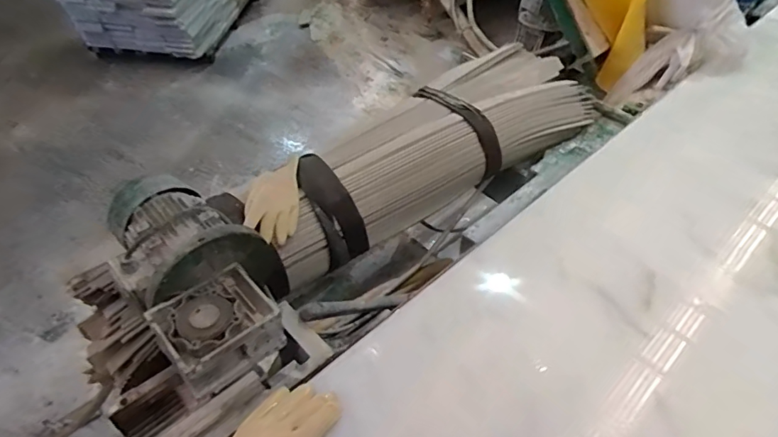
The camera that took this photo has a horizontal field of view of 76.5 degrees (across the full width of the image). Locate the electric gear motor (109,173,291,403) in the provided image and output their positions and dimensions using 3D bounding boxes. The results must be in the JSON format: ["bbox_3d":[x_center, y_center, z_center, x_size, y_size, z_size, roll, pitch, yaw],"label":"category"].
[{"bbox_3d":[-0.293,0.094,0.783,0.210,0.198,0.344,-28,53,-26],"label":"electric gear motor"}]

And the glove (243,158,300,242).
[{"bbox_3d":[-0.238,-0.041,1.016,0.104,0.035,0.205,-2,46,-4],"label":"glove"}]

